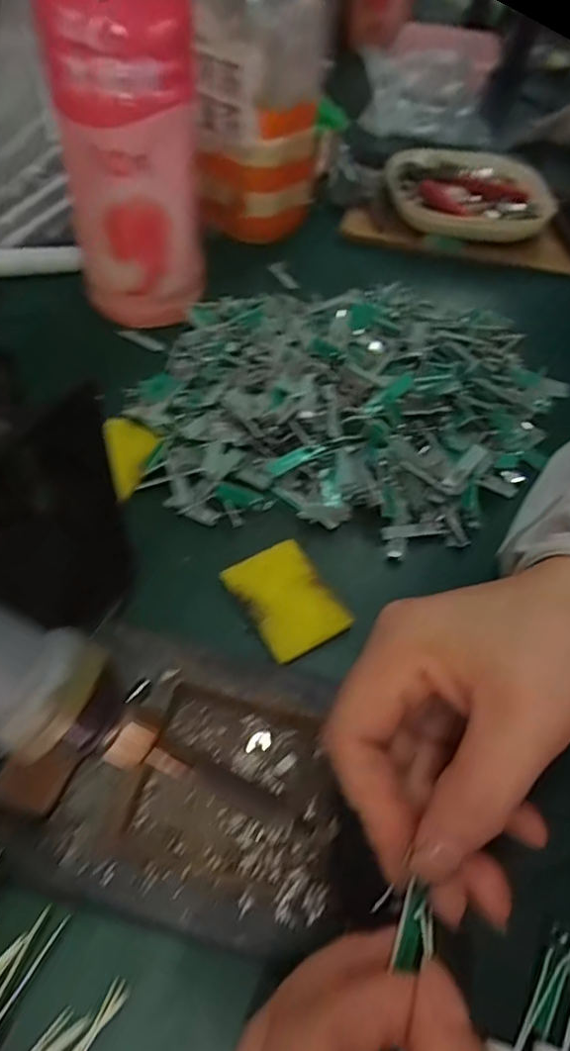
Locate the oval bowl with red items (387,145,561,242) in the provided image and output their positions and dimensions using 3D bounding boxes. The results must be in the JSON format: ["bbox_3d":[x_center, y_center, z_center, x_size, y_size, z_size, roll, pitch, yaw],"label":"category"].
[{"bbox_3d":[0.164,-0.298,0.537,0.153,0.034,0.135,14,52,6],"label":"oval bowl with red items"}]

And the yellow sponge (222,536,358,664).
[{"bbox_3d":[0.001,0.034,0.284,0.042,0.004,0.057,-25,58,-23],"label":"yellow sponge"}]

